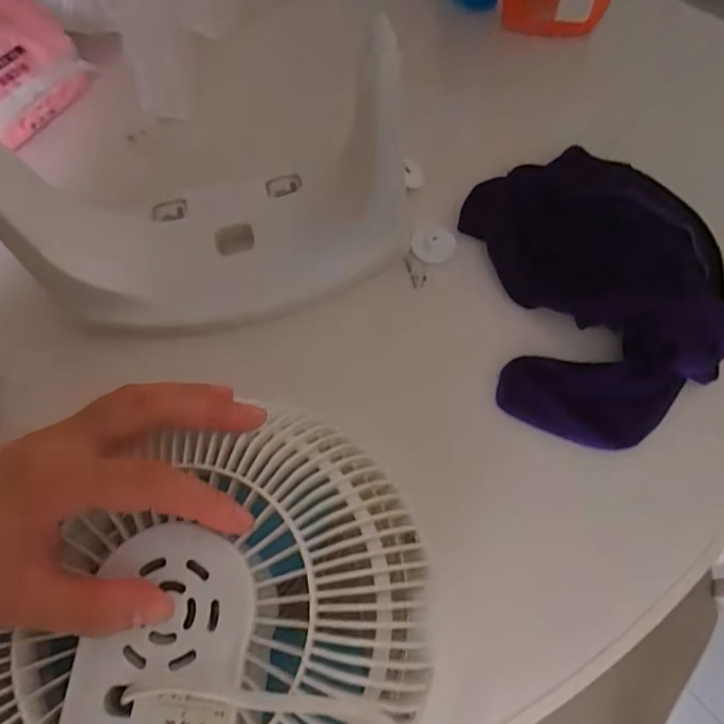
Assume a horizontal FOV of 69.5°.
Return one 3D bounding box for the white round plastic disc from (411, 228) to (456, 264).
[{"bbox_3d":[0.058,-0.095,0.424,0.035,0.008,0.028,10,66,6],"label":"white round plastic disc"}]

